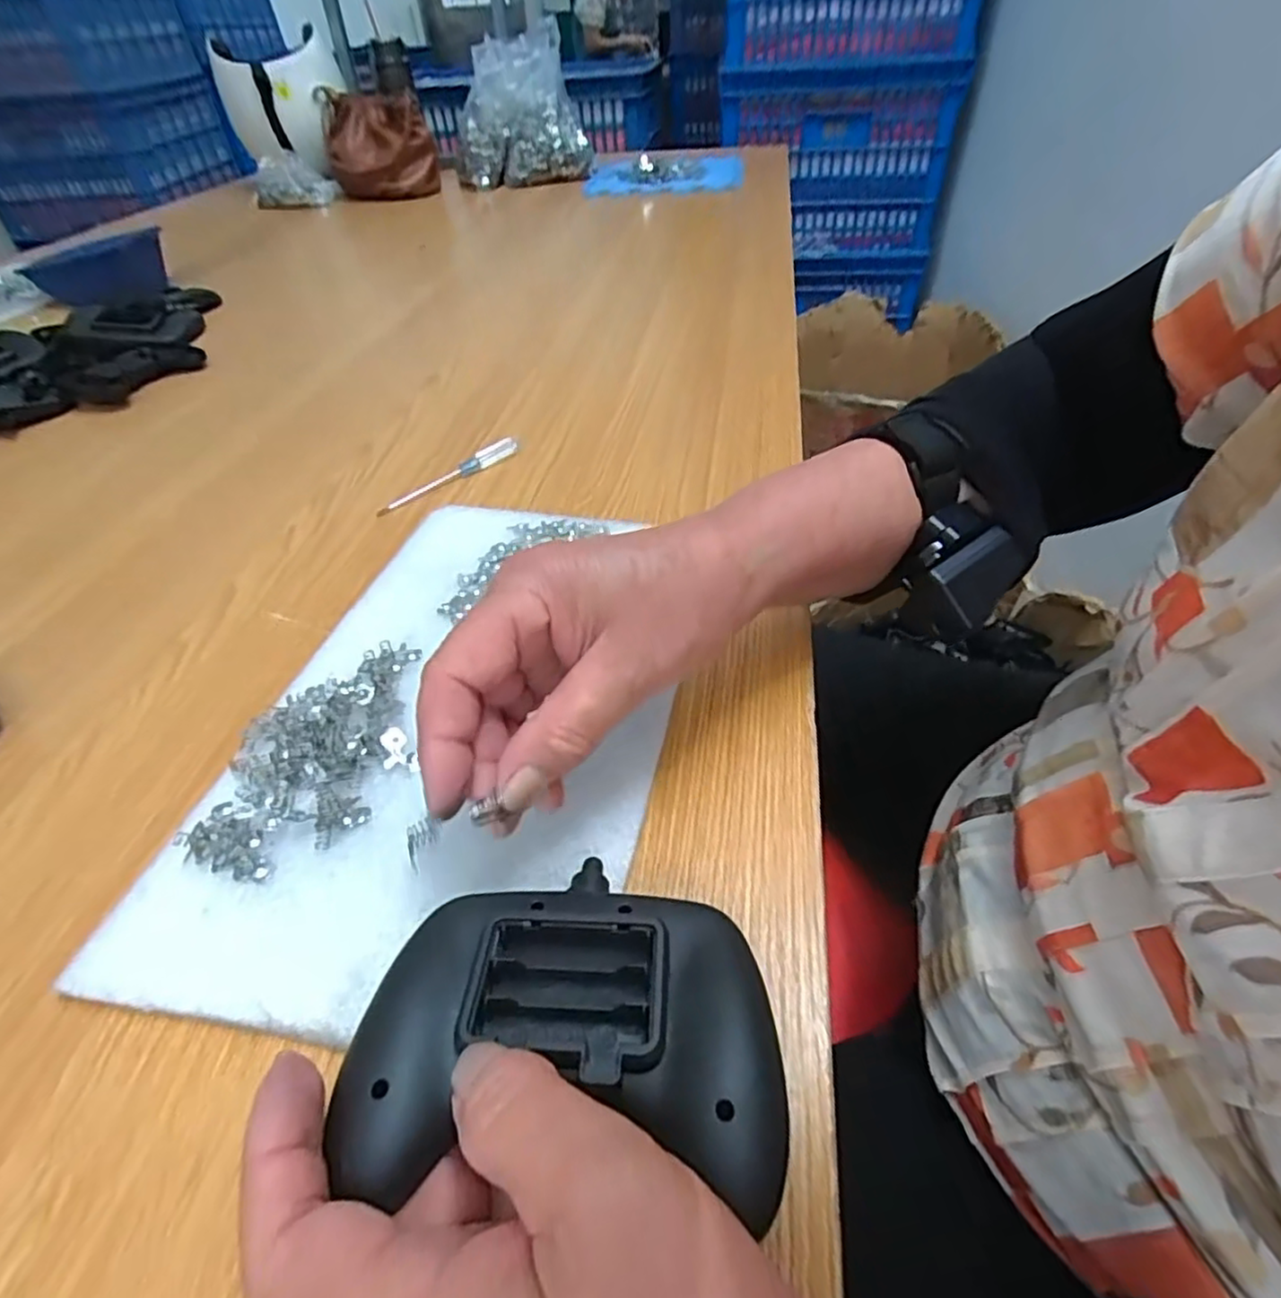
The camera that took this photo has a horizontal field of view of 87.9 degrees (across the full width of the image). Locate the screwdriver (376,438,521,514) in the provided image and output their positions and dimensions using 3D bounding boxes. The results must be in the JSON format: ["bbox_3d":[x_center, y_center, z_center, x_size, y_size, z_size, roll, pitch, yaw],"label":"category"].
[{"bbox_3d":[-0.140,-0.129,0.488,0.117,0.014,0.012,-34,52,-27],"label":"screwdriver"}]

